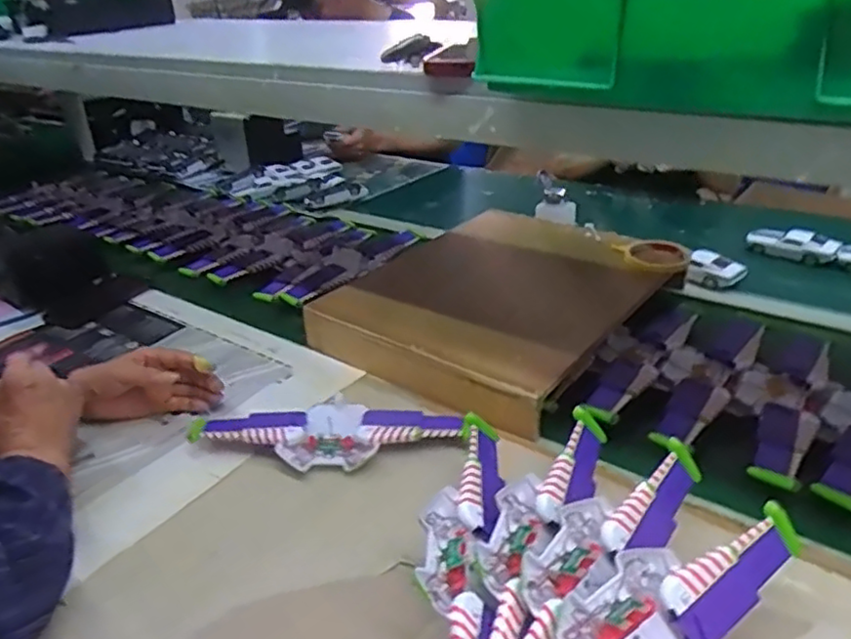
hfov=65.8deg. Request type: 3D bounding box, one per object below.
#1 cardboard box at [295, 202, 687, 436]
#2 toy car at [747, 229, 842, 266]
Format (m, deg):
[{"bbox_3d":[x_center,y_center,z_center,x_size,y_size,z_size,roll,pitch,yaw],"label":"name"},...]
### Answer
[{"bbox_3d":[0.103,-0.029,0.897,0.352,0.091,0.422,21,38,36],"label":"cardboard box"},{"bbox_3d":[0.589,-0.118,1.057,0.058,0.040,0.128,-23,34,-31],"label":"toy car"}]

